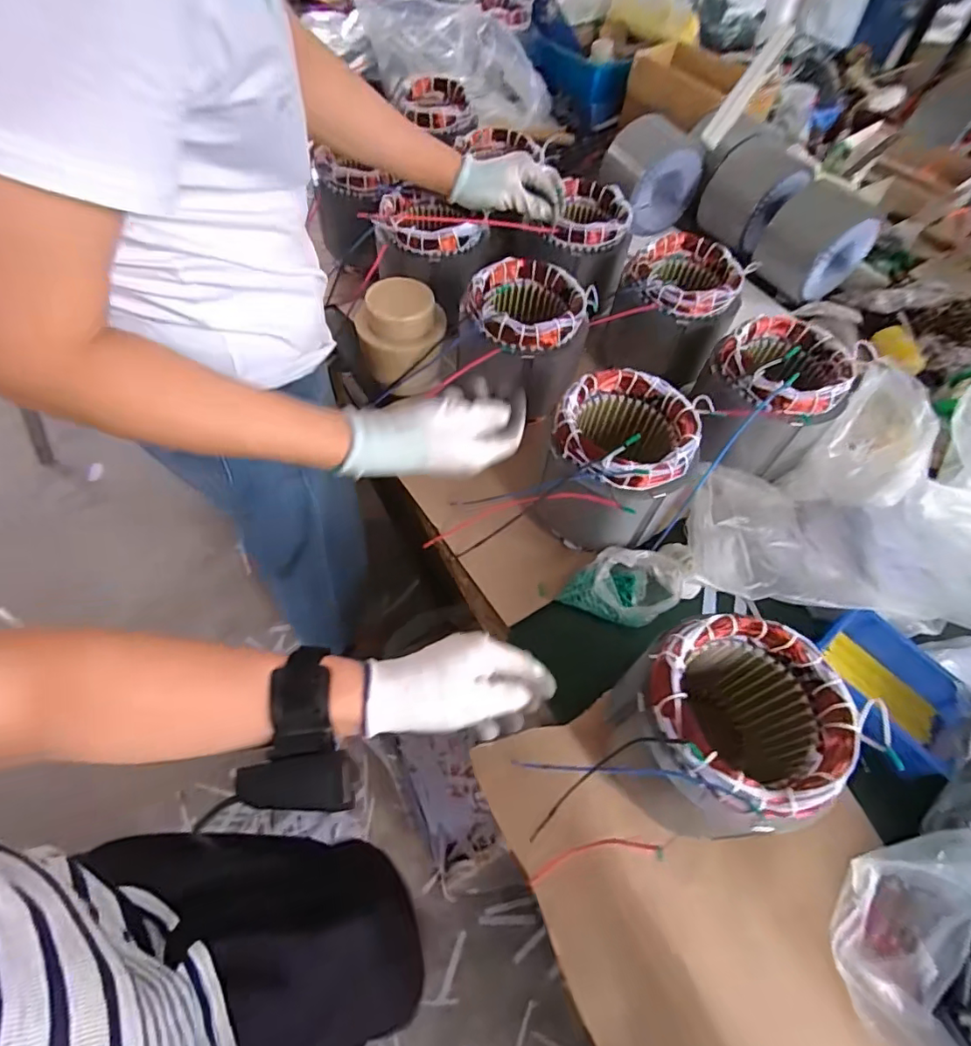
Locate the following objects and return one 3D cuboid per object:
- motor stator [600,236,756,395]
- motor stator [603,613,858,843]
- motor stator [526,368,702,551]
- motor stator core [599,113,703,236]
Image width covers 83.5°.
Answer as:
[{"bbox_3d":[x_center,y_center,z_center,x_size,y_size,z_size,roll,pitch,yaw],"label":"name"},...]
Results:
[{"bbox_3d":[0.253,-0.290,0.731,0.146,0.133,0.152,27,60,13],"label":"motor stator"},{"bbox_3d":[0.185,0.173,0.441,0.139,0.156,0.133,-8,59,-9],"label":"motor stator"},{"bbox_3d":[0.137,-0.057,0.585,0.140,0.140,0.155,28,60,13],"label":"motor stator"},{"bbox_3d":[0.300,-0.626,0.964,0.139,0.126,0.135,-23,62,-17],"label":"motor stator core"}]

